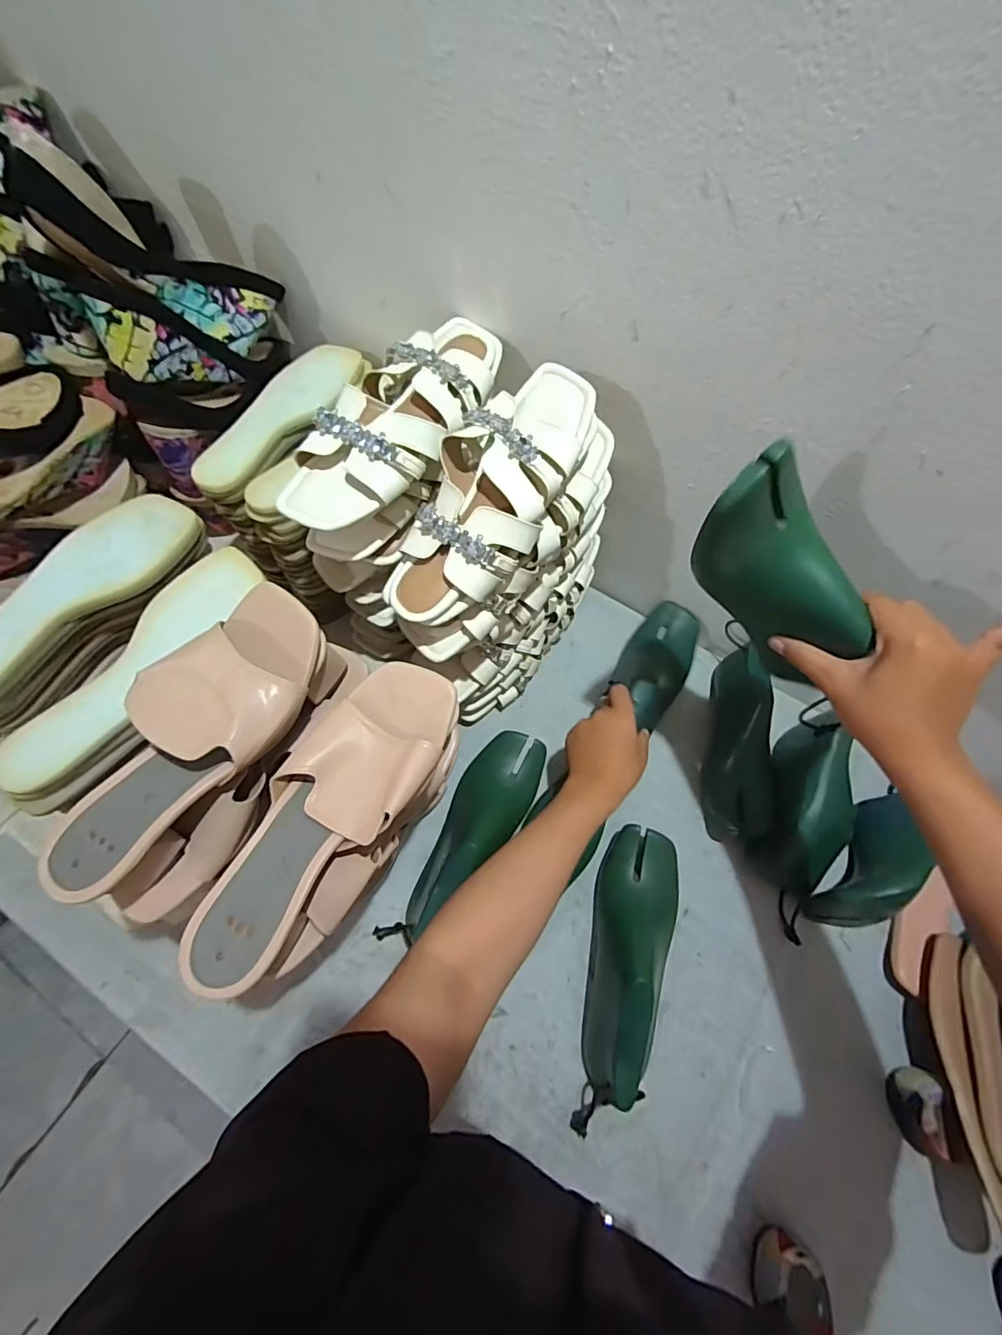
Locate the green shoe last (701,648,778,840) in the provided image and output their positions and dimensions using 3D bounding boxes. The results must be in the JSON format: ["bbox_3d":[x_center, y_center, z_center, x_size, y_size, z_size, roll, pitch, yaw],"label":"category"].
[{"bbox_3d":[0.283,0.082,0.587,0.077,0.077,0.219,12,66,3],"label":"green shoe last"}]

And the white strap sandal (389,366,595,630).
[{"bbox_3d":[-0.010,-0.144,0.427,0.102,0.046,0.239,32,89,12],"label":"white strap sandal"}]

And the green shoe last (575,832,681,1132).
[{"bbox_3d":[0.128,0.287,0.483,0.075,0.089,0.255,13,66,4],"label":"green shoe last"}]

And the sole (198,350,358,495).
[{"bbox_3d":[-0.240,-0.276,0.553,0.073,0.022,0.233,29,68,11],"label":"sole"}]

